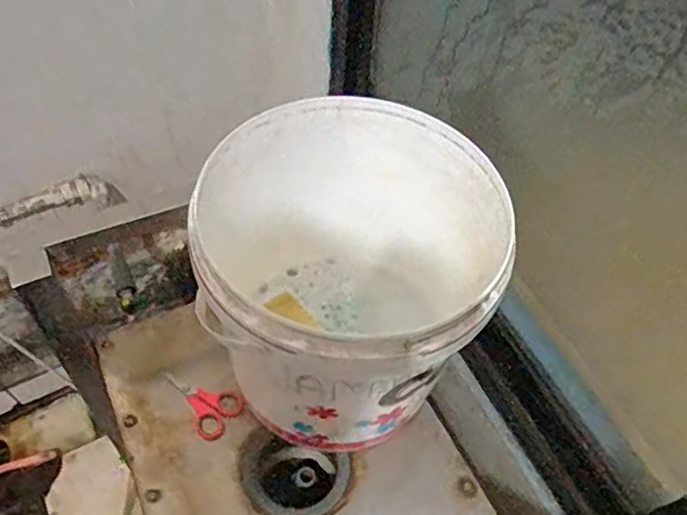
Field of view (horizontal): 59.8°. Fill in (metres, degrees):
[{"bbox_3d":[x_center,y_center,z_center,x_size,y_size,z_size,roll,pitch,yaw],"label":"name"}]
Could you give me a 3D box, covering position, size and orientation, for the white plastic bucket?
[{"bbox_3d":[0.005,0.029,0.685,0.302,0.277,0.303,2,55,-2],"label":"white plastic bucket"}]

